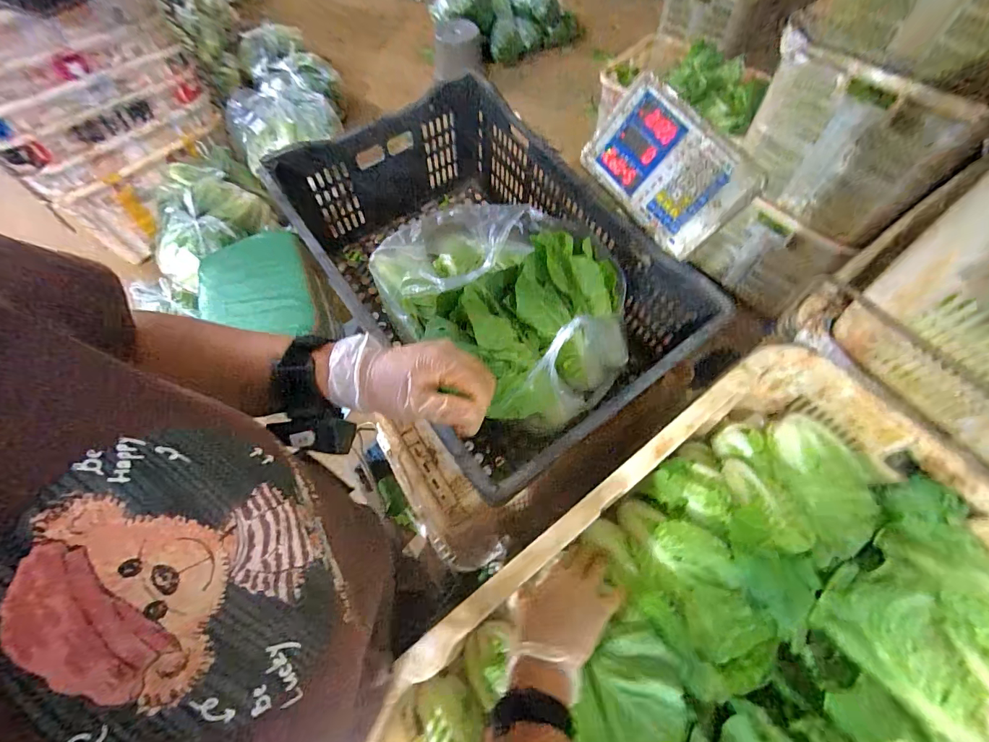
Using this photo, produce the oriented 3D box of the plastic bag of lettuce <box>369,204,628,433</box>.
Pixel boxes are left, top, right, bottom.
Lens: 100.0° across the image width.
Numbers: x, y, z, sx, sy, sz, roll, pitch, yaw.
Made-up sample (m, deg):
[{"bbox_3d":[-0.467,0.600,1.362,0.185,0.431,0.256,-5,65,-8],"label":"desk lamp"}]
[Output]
[{"bbox_3d":[0.020,-0.089,0.571,0.259,0.148,0.309,-39,70,-17],"label":"plastic bag of lettuce"}]

